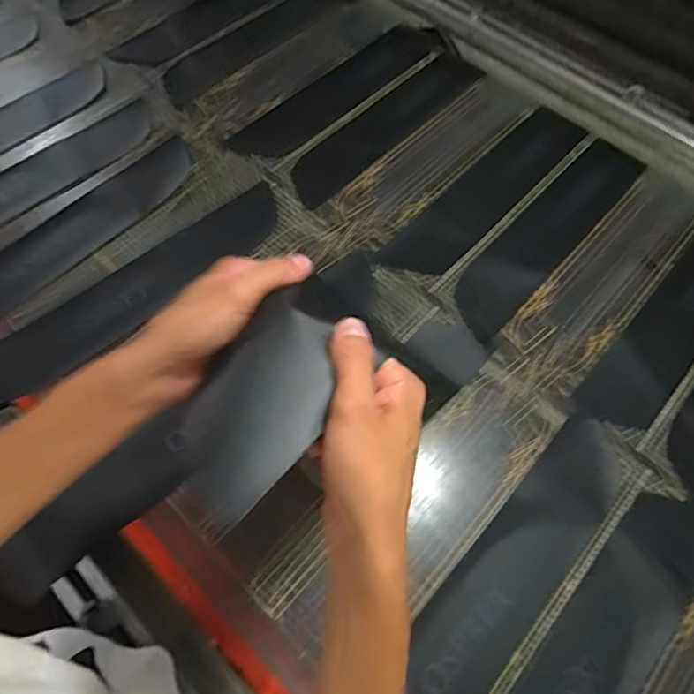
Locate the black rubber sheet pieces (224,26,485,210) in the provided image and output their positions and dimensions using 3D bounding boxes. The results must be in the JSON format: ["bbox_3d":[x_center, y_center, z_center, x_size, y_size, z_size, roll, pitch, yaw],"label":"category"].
[{"bbox_3d":[0.042,-0.509,1.054,0.248,0.015,0.557,40,69,16],"label":"black rubber sheet pieces"}]

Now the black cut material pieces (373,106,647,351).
[{"bbox_3d":[0.321,-0.256,0.944,0.246,0.018,0.540,40,68,16],"label":"black cut material pieces"}]

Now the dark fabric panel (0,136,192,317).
[{"bbox_3d":[-0.493,-0.176,0.860,0.120,0.022,0.586,38,68,16],"label":"dark fabric panel"}]

